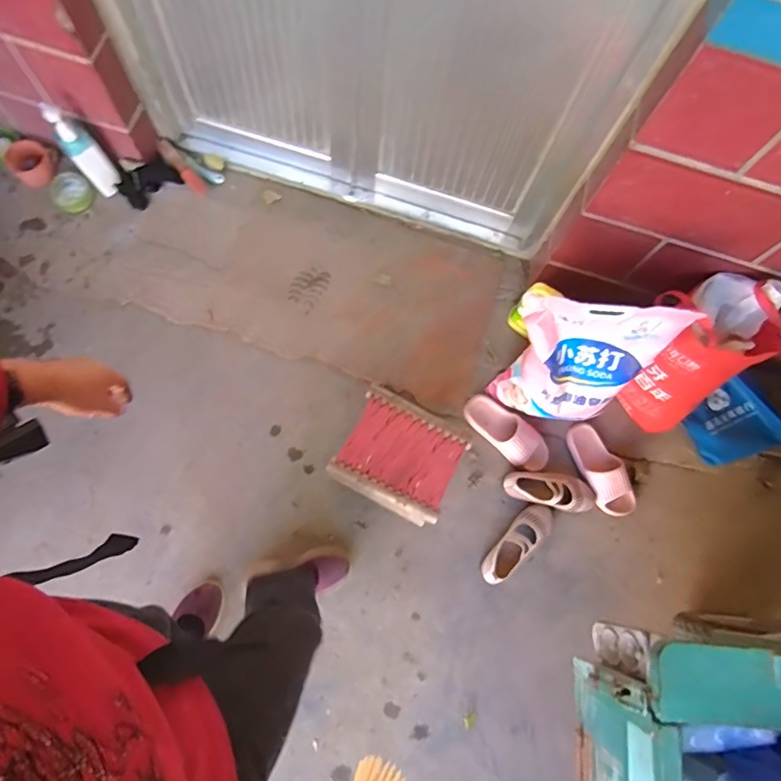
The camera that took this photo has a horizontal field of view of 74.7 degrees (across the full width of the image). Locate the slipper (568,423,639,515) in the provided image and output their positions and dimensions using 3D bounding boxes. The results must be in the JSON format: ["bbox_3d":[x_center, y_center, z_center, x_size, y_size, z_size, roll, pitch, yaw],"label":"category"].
[{"bbox_3d":[0.564,0.216,1.376,0.101,0.055,0.263,-27,78,-12],"label":"slipper"}]

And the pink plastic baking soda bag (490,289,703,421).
[{"bbox_3d":[0.425,-0.051,1.228,0.331,0.421,0.171,15,73,-1],"label":"pink plastic baking soda bag"}]

